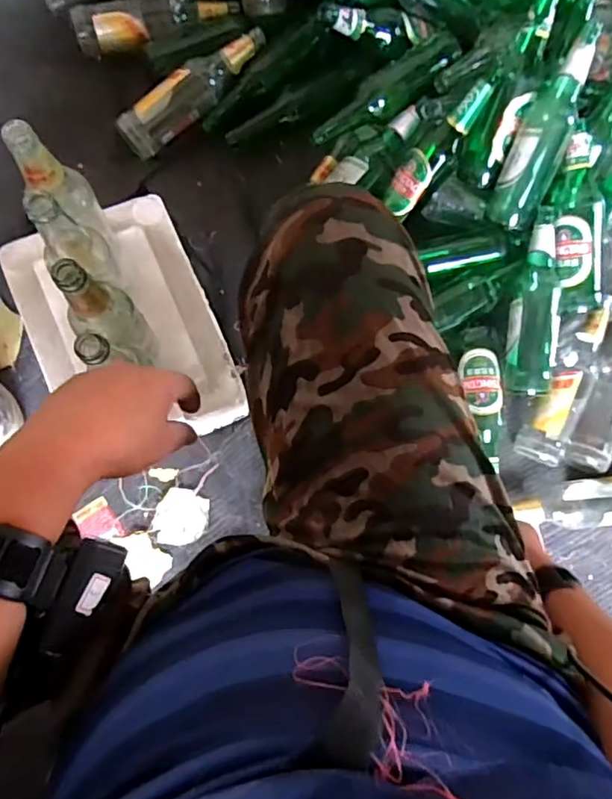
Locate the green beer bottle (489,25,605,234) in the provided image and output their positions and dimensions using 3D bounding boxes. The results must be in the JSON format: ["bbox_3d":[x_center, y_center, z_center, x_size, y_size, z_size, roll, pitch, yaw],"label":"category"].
[{"bbox_3d":[0.324,-0.363,0.786,0.070,0.075,0.254,16,117,-3],"label":"green beer bottle"}]

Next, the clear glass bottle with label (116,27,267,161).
[{"bbox_3d":[-0.172,-0.472,0.886,0.259,0.063,0.064,-38,86,-9],"label":"clear glass bottle with label"}]

